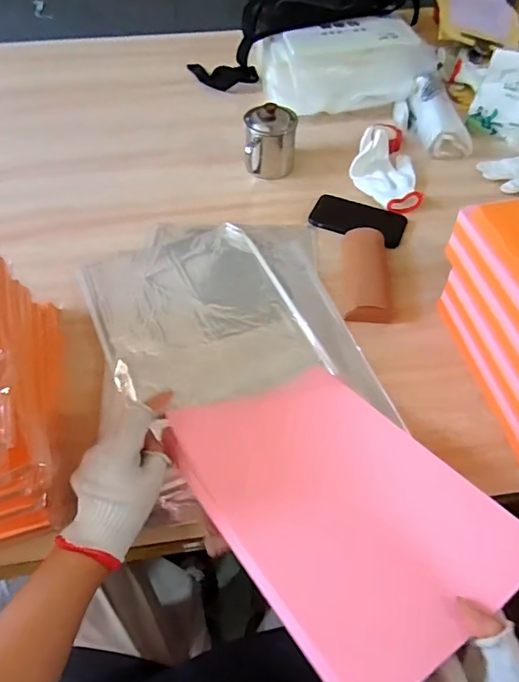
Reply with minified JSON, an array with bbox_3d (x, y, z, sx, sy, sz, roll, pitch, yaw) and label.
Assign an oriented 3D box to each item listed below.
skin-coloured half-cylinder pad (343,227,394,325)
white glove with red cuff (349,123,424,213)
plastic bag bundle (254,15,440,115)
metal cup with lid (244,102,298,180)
[{"bbox_3d":[0.155,-0.100,0.686,0.061,0.027,0.161,4,54,3],"label":"skin-coloured half-cylinder pad"},{"bbox_3d":[0.217,-0.309,0.825,0.116,0.042,0.210,-5,55,-3],"label":"white glove with red cuff"},{"bbox_3d":[0.171,-0.548,0.958,0.328,0.094,0.203,-9,55,-6],"label":"plastic bag bundle"},{"bbox_3d":[0.018,-0.348,0.835,0.090,0.107,0.106,-1,54,-1],"label":"metal cup with lid"}]

